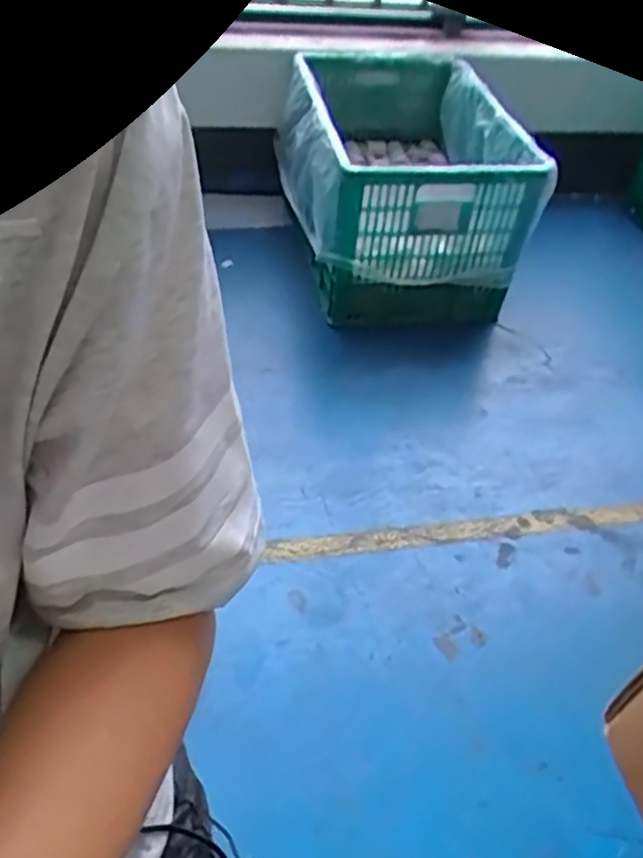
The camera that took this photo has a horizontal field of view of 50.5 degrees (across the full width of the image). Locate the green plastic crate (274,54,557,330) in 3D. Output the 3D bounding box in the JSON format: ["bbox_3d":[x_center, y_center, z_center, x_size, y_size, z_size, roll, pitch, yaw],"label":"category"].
[{"bbox_3d":[0.172,-0.633,1.755,0.498,0.438,0.772,-2,46,-9],"label":"green plastic crate"}]

